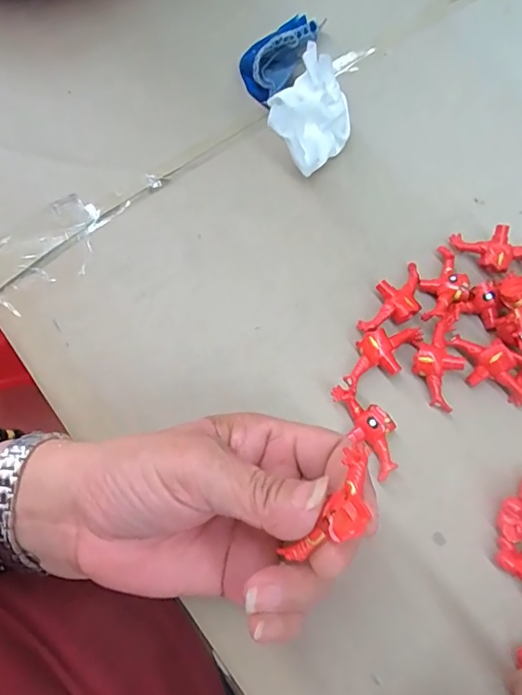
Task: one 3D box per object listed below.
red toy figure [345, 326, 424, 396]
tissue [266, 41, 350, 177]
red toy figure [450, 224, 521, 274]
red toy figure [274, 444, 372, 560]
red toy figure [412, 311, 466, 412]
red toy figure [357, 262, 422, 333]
[{"bbox_3d":[0.065,0.003,0.269,0.048,0.014,0.024,-25,72,-7],"label":"red toy figure"},{"bbox_3d":[0.029,-0.137,0.302,0.047,0.046,0.060,12,72,6],"label":"tissue"},{"bbox_3d":[0.133,-0.054,0.288,0.047,0.018,0.023,13,72,6],"label":"red toy figure"},{"bbox_3d":[0.028,0.059,0.178,0.019,0.013,0.045,32,83,12],"label":"red toy figure"},{"bbox_3d":[0.093,0.005,0.269,0.025,0.015,0.052,12,72,6],"label":"red toy figure"},{"bbox_3d":[0.076,-0.026,0.279,0.025,0.013,0.047,27,74,11],"label":"red toy figure"}]

